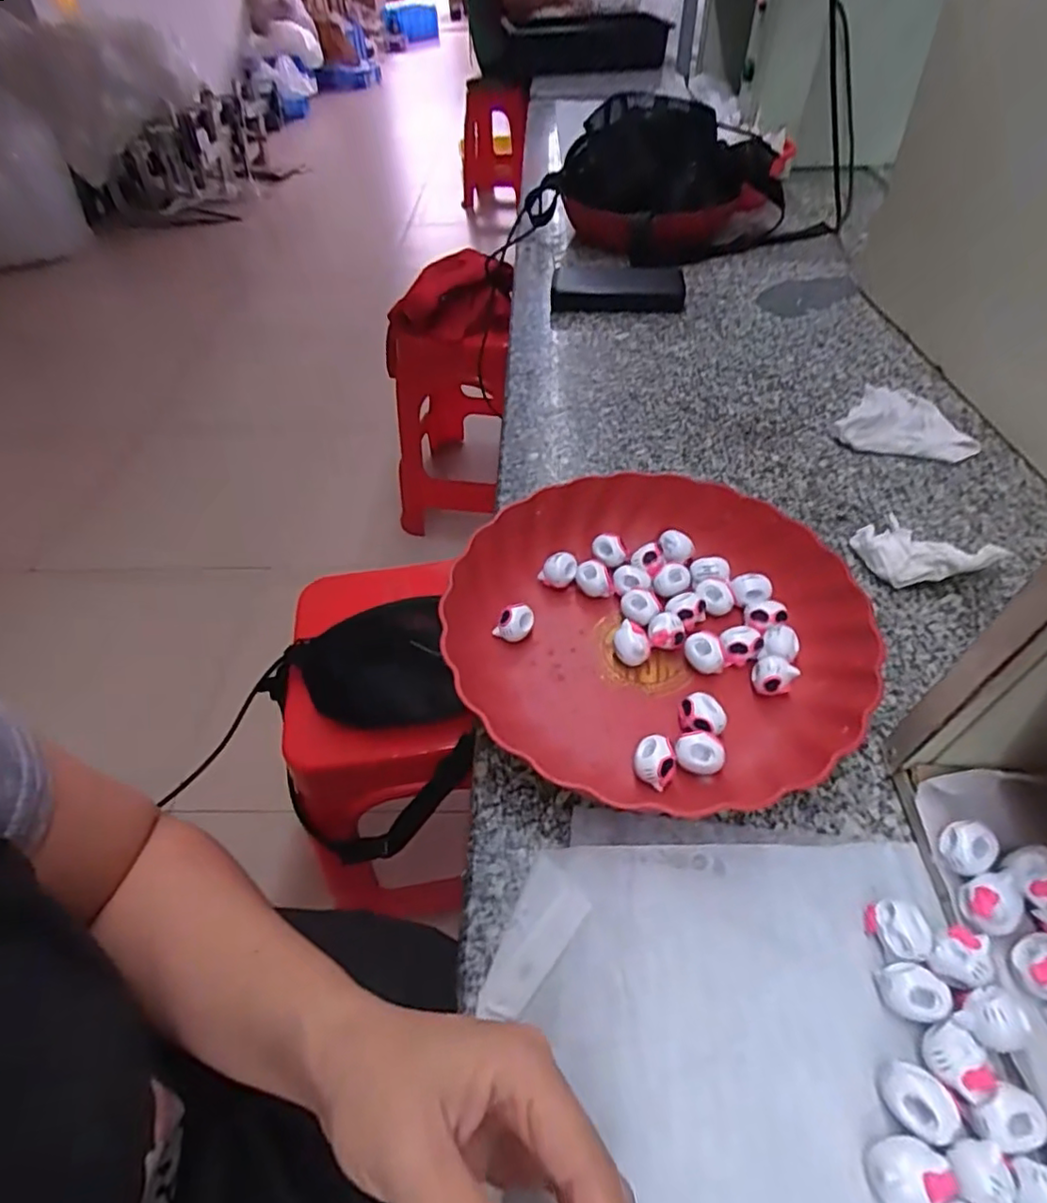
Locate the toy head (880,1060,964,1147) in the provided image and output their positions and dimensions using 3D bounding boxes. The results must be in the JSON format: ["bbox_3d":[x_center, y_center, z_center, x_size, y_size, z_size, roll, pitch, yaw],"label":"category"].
[{"bbox_3d":[0.151,0.194,0.234,0.025,0.018,0.023,6,49,6],"label":"toy head"}]

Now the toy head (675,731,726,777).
[{"bbox_3d":[0.095,0.082,0.327,0.025,0.013,0.020,7,49,8],"label":"toy head"}]

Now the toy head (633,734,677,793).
[{"bbox_3d":[0.071,0.087,0.326,0.023,0.022,0.024,36,58,28],"label":"toy head"}]

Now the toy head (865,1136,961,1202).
[{"bbox_3d":[0.138,0.209,0.219,0.026,0.019,0.021,-17,50,-13],"label":"toy head"}]

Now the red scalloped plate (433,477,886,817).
[{"bbox_3d":[0.078,0.013,0.379,0.242,0.049,0.235,7,49,7],"label":"red scalloped plate"}]

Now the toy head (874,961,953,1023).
[{"bbox_3d":[0.164,0.165,0.257,0.024,0.021,0.020,12,50,11],"label":"toy head"}]

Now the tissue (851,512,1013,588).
[{"bbox_3d":[0.273,-0.035,0.419,0.059,0.032,0.075,-26,53,-20],"label":"tissue"}]

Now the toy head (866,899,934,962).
[{"bbox_3d":[0.169,0.148,0.272,0.021,0.016,0.025,-9,49,-7],"label":"toy head"}]

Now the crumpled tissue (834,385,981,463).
[{"bbox_3d":[0.334,-0.164,0.540,0.110,0.014,0.109,7,49,8],"label":"crumpled tissue"}]

